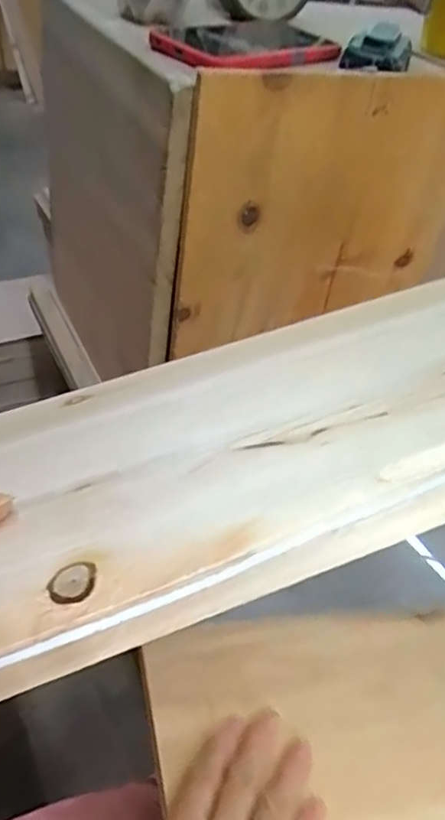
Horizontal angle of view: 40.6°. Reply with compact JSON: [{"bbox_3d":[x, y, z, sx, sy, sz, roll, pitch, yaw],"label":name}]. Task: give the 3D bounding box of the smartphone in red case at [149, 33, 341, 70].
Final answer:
[{"bbox_3d":[0.022,-0.289,0.481,0.083,0.016,0.153,35,50,27],"label":"smartphone in red case"}]

